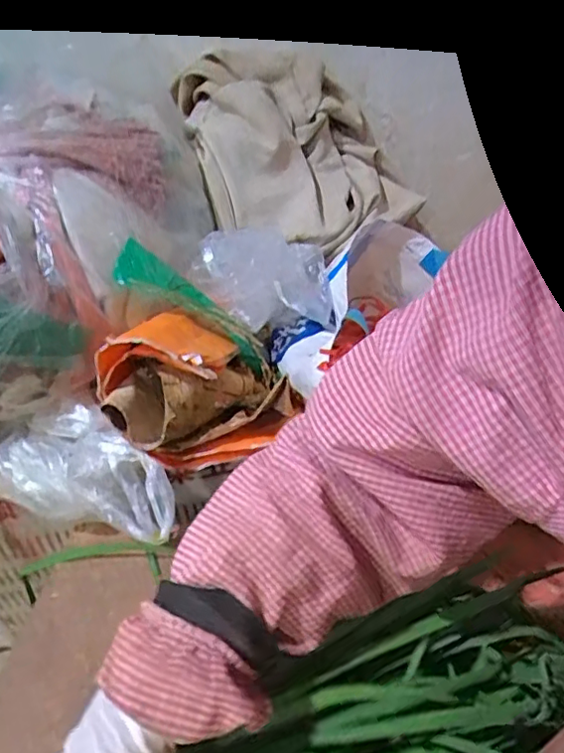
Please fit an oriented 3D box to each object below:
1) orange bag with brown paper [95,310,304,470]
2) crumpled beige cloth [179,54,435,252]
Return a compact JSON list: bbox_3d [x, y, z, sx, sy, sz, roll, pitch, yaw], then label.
[{"bbox_3d":[-0.078,0.002,0.542,0.169,0.122,0.131,-17,37,-14],"label":"orange bag with brown paper"},{"bbox_3d":[0.035,-0.332,0.876,0.350,0.326,0.089,-11,-12,-26],"label":"crumpled beige cloth"}]

